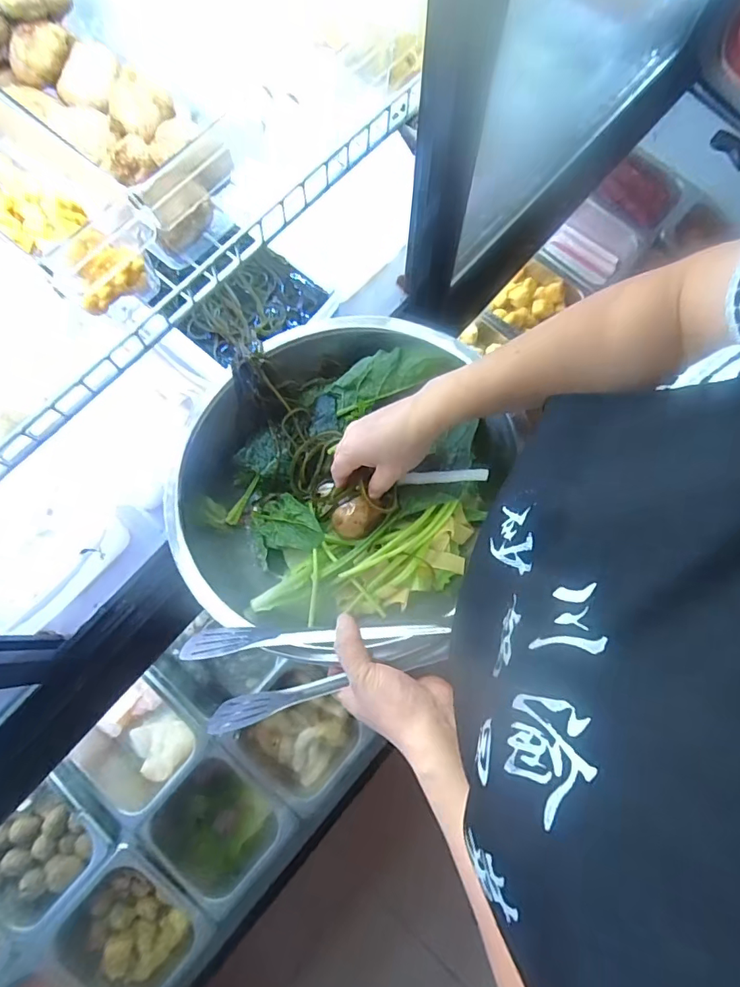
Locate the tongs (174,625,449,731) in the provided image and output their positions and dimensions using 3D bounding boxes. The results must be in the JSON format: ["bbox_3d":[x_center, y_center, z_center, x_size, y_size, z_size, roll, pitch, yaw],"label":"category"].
[{"bbox_3d":[-0.041,0.145,0.419,0.216,0.063,0.082,-11,73,7],"label":"tongs"}]

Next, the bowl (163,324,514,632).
[{"bbox_3d":[-0.034,-0.024,0.546,0.345,0.113,0.321,0,73,1],"label":"bowl"}]

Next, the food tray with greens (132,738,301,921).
[{"bbox_3d":[-0.215,0.493,0.745,0.185,0.106,0.167,41,78,13],"label":"food tray with greens"}]

